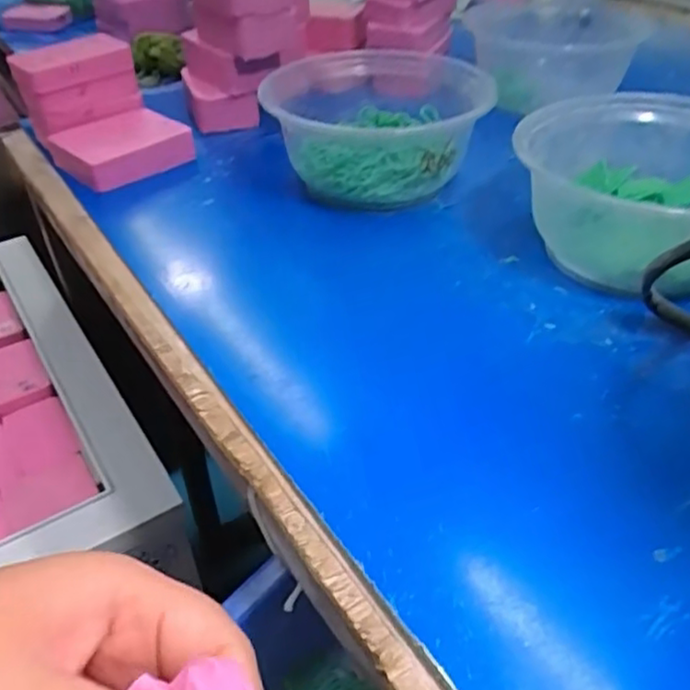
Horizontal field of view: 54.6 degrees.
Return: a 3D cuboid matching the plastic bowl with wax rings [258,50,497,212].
[{"bbox_3d":[0.018,-0.144,0.430,0.132,0.060,0.149,-4,40,-1],"label":"plastic bowl with wax rings"}]

